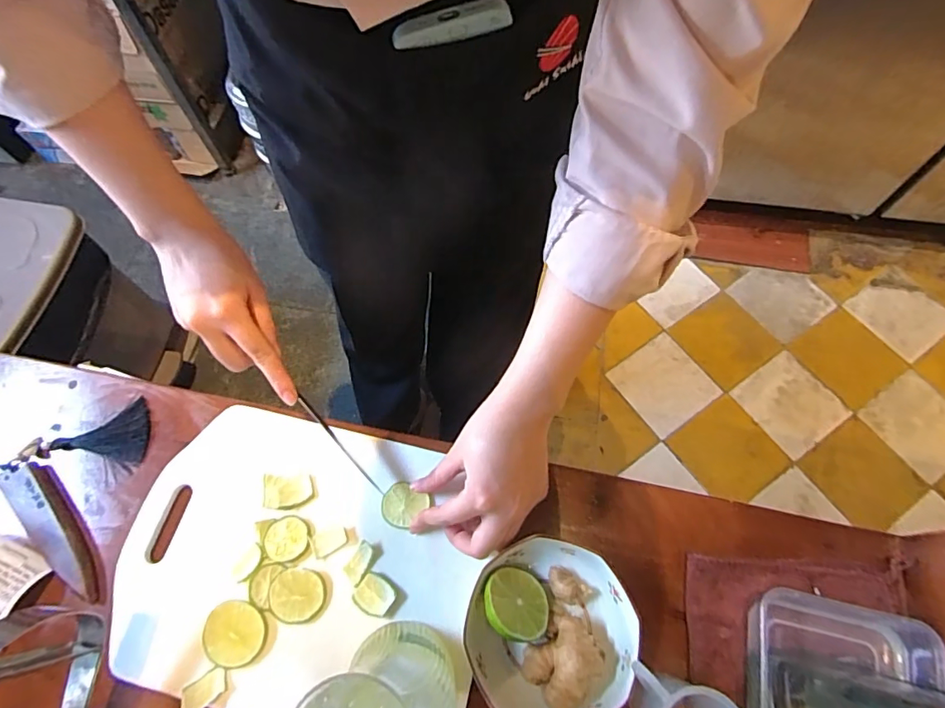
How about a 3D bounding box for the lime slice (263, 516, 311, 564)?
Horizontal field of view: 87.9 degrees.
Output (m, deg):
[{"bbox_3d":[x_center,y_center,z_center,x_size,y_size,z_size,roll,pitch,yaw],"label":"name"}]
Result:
[{"bbox_3d":[-0.146,0.146,0.387,0.033,0.005,0.033,0,64,1],"label":"lime slice"}]

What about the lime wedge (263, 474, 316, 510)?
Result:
[{"bbox_3d":[-0.150,0.113,0.402,0.042,0.004,0.028,-3,64,-1],"label":"lime wedge"}]

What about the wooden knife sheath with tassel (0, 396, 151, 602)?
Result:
[{"bbox_3d":[-0.350,0.118,0.416,0.122,0.012,0.158,-1,64,0],"label":"wooden knife sheath with tassel"}]

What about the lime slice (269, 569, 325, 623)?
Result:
[{"bbox_3d":[-0.133,0.182,0.370,0.039,0.007,0.036,0,64,1],"label":"lime slice"}]

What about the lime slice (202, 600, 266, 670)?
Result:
[{"bbox_3d":[-0.176,0.206,0.360,0.043,0.007,0.042,4,64,3],"label":"lime slice"}]

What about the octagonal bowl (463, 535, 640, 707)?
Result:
[{"bbox_3d":[0.055,0.198,0.351,0.115,0.036,0.119,16,66,8],"label":"octagonal bowl"}]

